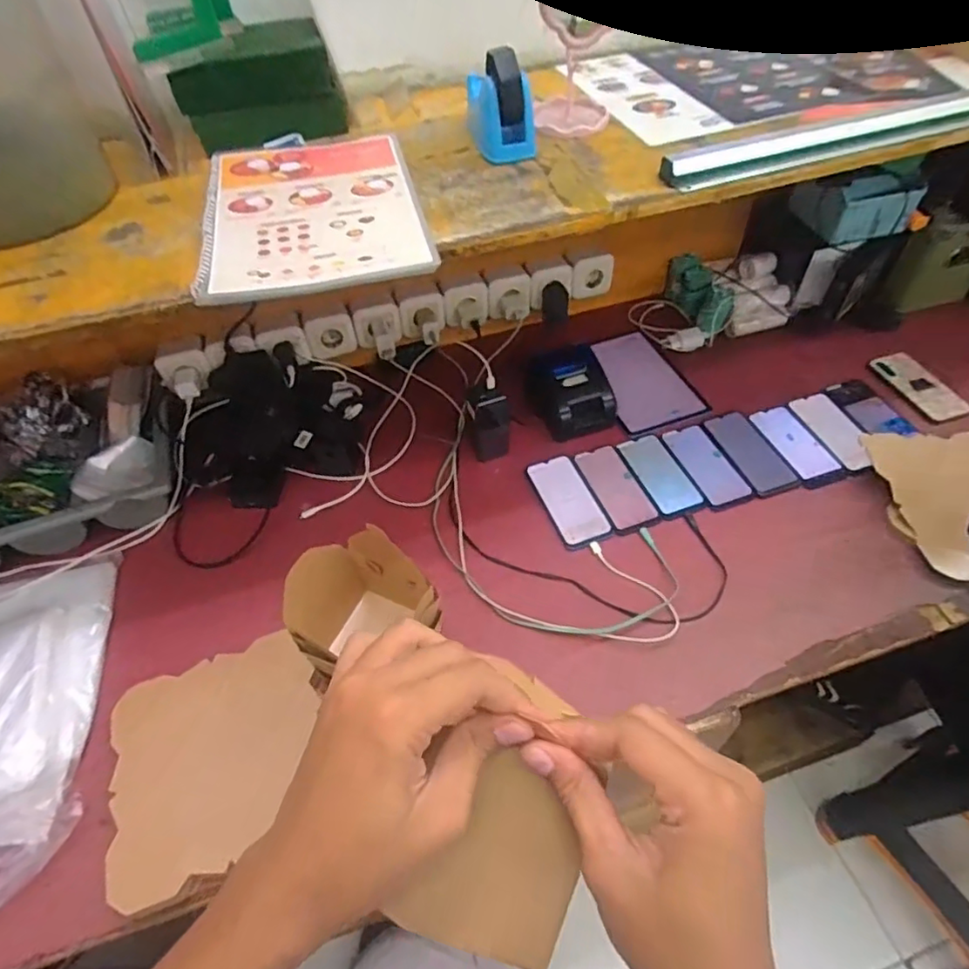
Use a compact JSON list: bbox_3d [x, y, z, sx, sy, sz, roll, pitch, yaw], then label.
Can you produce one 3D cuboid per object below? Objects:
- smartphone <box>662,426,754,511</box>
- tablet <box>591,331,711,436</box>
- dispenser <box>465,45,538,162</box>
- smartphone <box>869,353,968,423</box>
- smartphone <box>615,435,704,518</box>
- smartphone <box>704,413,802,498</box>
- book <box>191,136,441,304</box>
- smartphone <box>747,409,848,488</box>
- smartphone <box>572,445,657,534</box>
[{"bbox_3d":[0.351,-0.034,0.924,0.071,0.007,0.163,-14,51,-8],"label":"smartphone"},{"bbox_3d":[0.277,-0.198,1.064,0.163,0.006,0.257,-17,52,-9],"label":"tablet"},{"bbox_3d":[0.017,-0.462,0.691,0.074,0.098,0.127,-6,51,0],"label":"dispenser"},{"bbox_3d":[0.754,-0.173,1.006,0.075,0.011,0.176,-15,48,0],"label":"smartphone"},{"bbox_3d":[0.276,-0.018,0.920,0.076,0.005,0.156,-18,52,-10],"label":"smartphone"},{"bbox_3d":[0.424,-0.055,0.933,0.079,0.008,0.165,-15,51,-8],"label":"smartphone"},{"bbox_3d":[-0.191,-0.310,0.646,0.225,0.016,0.317,-12,51,-6],"label":"book"},{"bbox_3d":[0.502,-0.067,0.943,0.079,0.010,0.173,-12,51,-5],"label":"smartphone"},{"bbox_3d":[0.205,0.006,0.905,0.075,0.008,0.163,-17,52,-9],"label":"smartphone"}]

